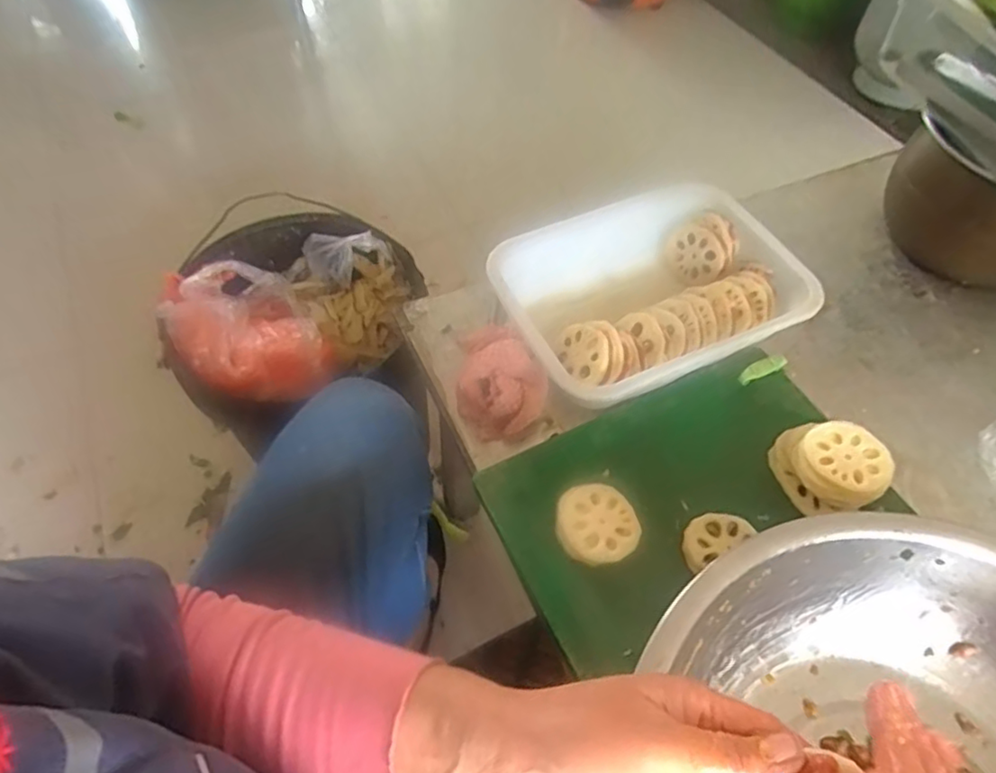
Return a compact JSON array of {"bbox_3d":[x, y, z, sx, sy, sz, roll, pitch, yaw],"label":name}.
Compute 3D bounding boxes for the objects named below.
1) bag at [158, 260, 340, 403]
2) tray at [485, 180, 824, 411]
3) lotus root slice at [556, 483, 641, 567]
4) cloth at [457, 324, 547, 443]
[{"bbox_3d":[-0.302,-0.063,0.735,0.156,0.094,0.199,-30,61,-20],"label":"bag"},{"bbox_3d":[0.150,-0.088,0.623,0.283,0.079,0.208,-21,59,-15],"label":"tray"},{"bbox_3d":[0.081,0.112,0.502,0.064,0.010,0.067,1,56,-1],"label":"lotus root slice"},{"bbox_3d":[0.000,-0.005,0.574,0.080,0.050,0.096,-12,57,-10],"label":"cloth"}]

